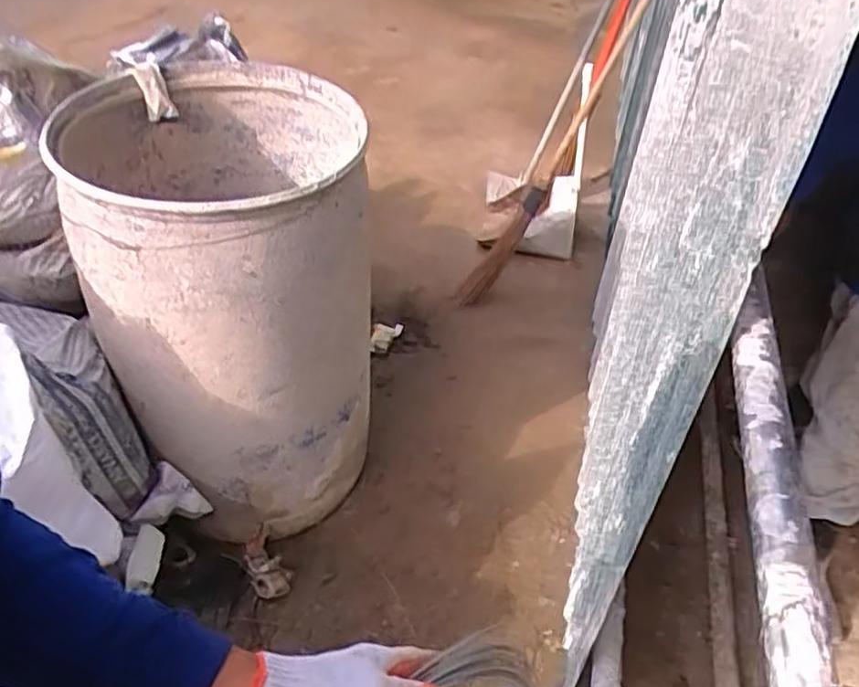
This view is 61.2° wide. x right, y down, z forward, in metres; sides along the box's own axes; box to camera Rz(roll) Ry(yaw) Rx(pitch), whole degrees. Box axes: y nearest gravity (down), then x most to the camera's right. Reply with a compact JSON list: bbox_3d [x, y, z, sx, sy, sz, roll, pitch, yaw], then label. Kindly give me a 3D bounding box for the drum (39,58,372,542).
[{"bbox_3d":[-0.414,-0.073,1.599,0.559,0.866,0.604,-6,41,-11],"label":"drum"}]

